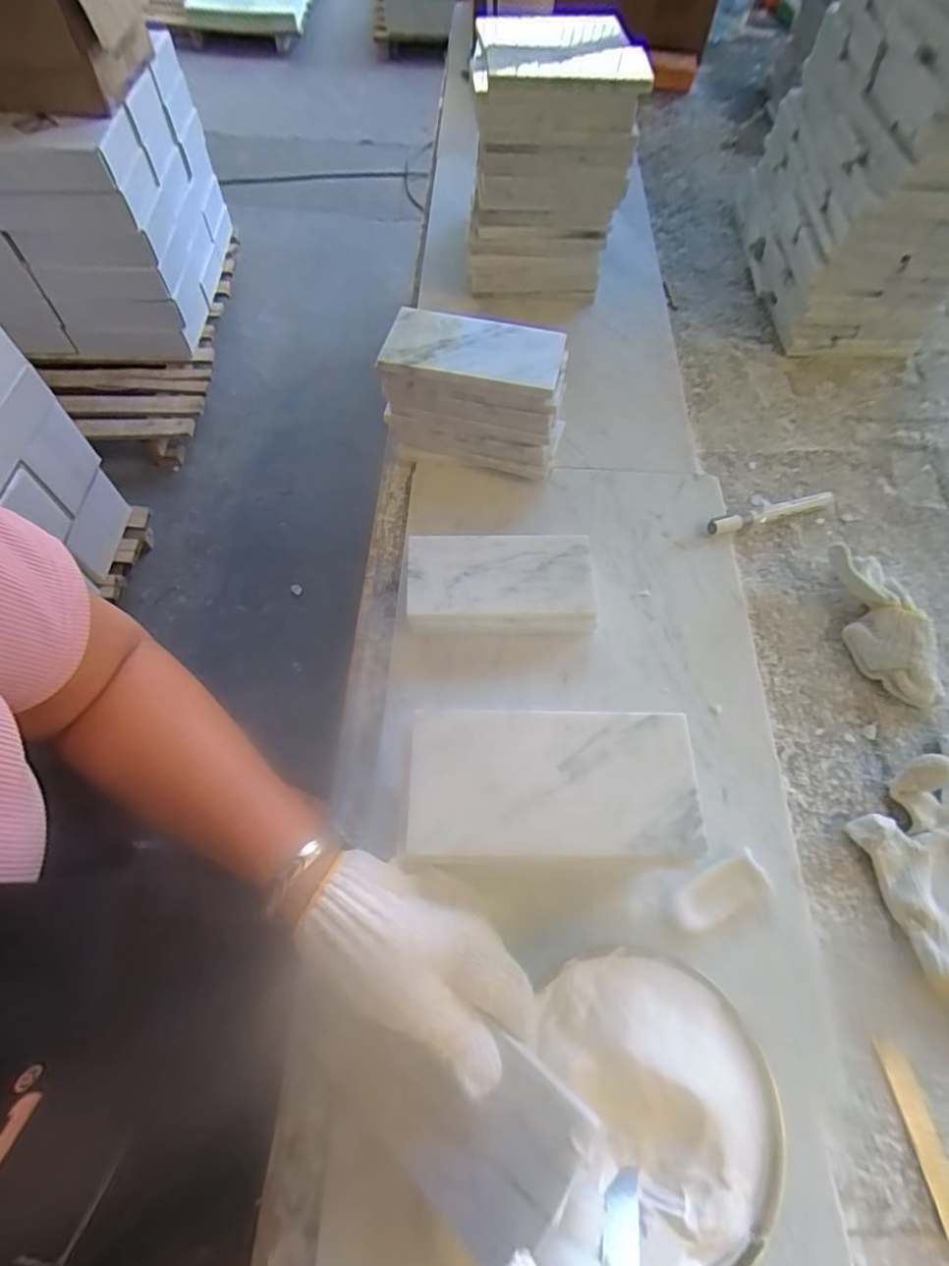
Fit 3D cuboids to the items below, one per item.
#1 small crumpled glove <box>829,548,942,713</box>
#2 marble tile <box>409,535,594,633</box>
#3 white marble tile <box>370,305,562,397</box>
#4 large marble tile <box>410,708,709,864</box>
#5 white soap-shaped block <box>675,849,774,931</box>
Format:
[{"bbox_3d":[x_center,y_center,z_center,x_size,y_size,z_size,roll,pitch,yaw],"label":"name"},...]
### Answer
[{"bbox_3d":[0.337,-0.010,0.465,0.054,0.042,0.142,-4,62,-3],"label":"small crumpled glove"},{"bbox_3d":[0.022,-0.036,0.465,0.148,0.041,0.080,2,62,0],"label":"marble tile"},{"bbox_3d":[-0.002,-0.236,0.466,0.145,0.013,0.074,10,65,4],"label":"white marble tile"},{"bbox_3d":[0.042,0.080,0.298,0.150,0.012,0.078,1,62,-1],"label":"large marble tile"},{"bbox_3d":[0.162,0.172,0.369,0.064,0.013,0.031,-22,65,-12],"label":"white soap-shaped block"}]

